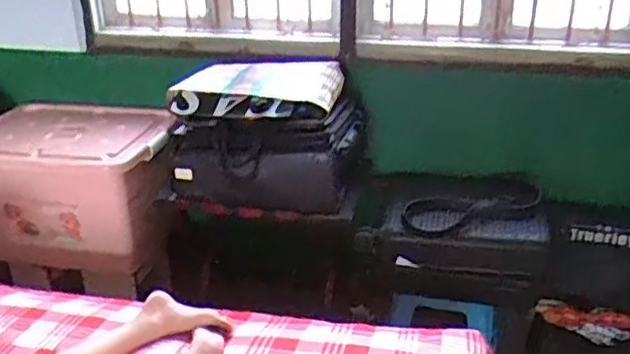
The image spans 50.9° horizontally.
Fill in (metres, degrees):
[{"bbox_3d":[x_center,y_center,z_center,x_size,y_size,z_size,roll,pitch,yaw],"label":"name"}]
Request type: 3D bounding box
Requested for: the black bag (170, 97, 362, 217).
[{"bbox_3d":[-0.133,-0.084,1.963,0.505,0.270,0.319,5,27,14],"label":"black bag"}]

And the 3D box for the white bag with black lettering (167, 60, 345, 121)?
[{"bbox_3d":[-0.163,-0.270,1.900,0.457,0.076,0.331,6,41,15],"label":"white bag with black lettering"}]

